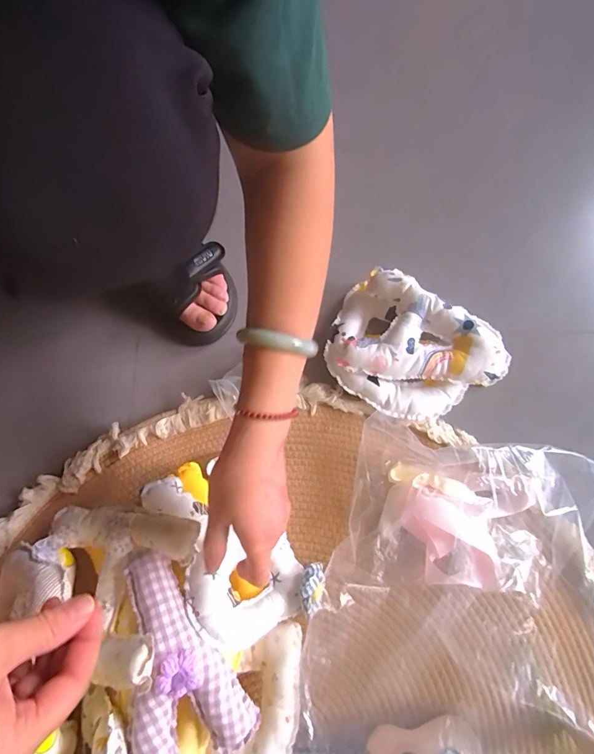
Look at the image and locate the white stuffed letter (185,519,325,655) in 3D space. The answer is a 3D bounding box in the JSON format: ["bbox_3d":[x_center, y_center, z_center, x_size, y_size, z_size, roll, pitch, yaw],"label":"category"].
[{"bbox_3d":[-0.044,0.211,0.450,0.140,0.045,0.108,-11,66,-33],"label":"white stuffed letter"}]

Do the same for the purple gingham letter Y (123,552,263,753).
[{"bbox_3d":[-0.115,0.260,0.398,0.105,0.047,0.182,-18,76,-5],"label":"purple gingham letter Y"}]

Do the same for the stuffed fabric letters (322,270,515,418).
[{"bbox_3d":[0.136,-0.030,0.534,0.202,0.062,0.153,36,77,11],"label":"stuffed fabric letters"}]

